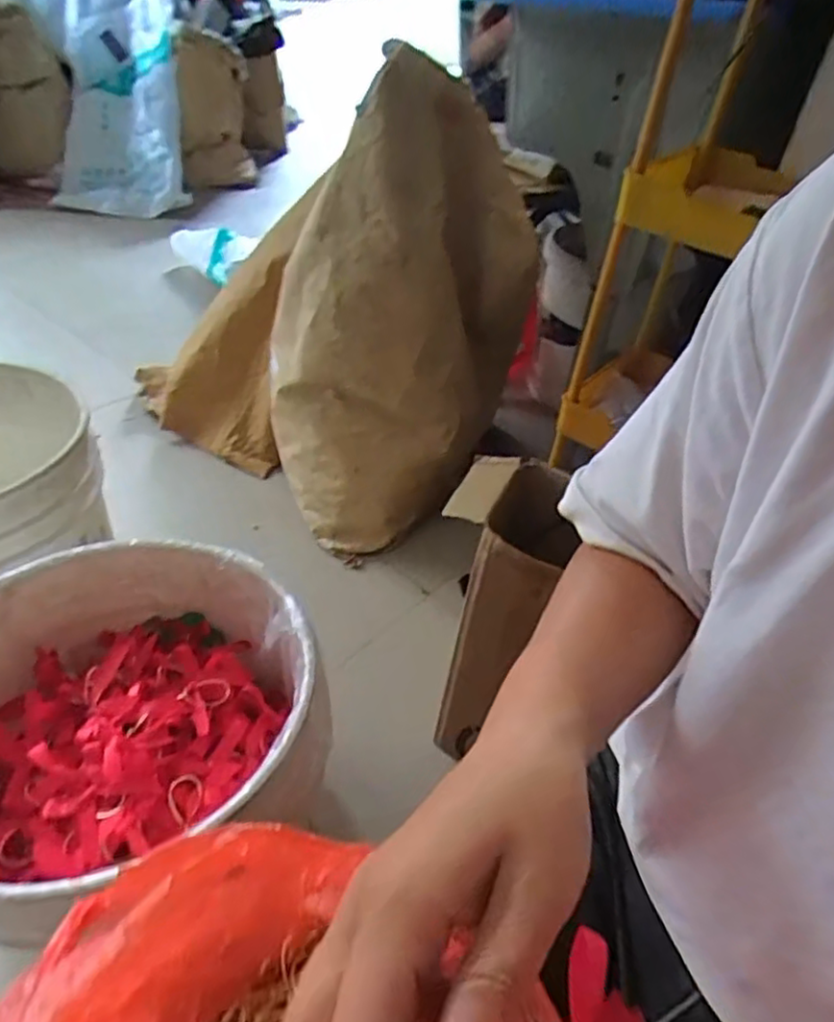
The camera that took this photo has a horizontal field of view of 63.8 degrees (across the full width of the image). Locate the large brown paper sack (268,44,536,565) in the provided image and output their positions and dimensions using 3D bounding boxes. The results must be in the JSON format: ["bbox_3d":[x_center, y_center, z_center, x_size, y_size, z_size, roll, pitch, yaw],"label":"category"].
[{"bbox_3d":[-0.016,-0.274,1.021,0.368,0.618,0.249,-27,51,-34],"label":"large brown paper sack"}]

